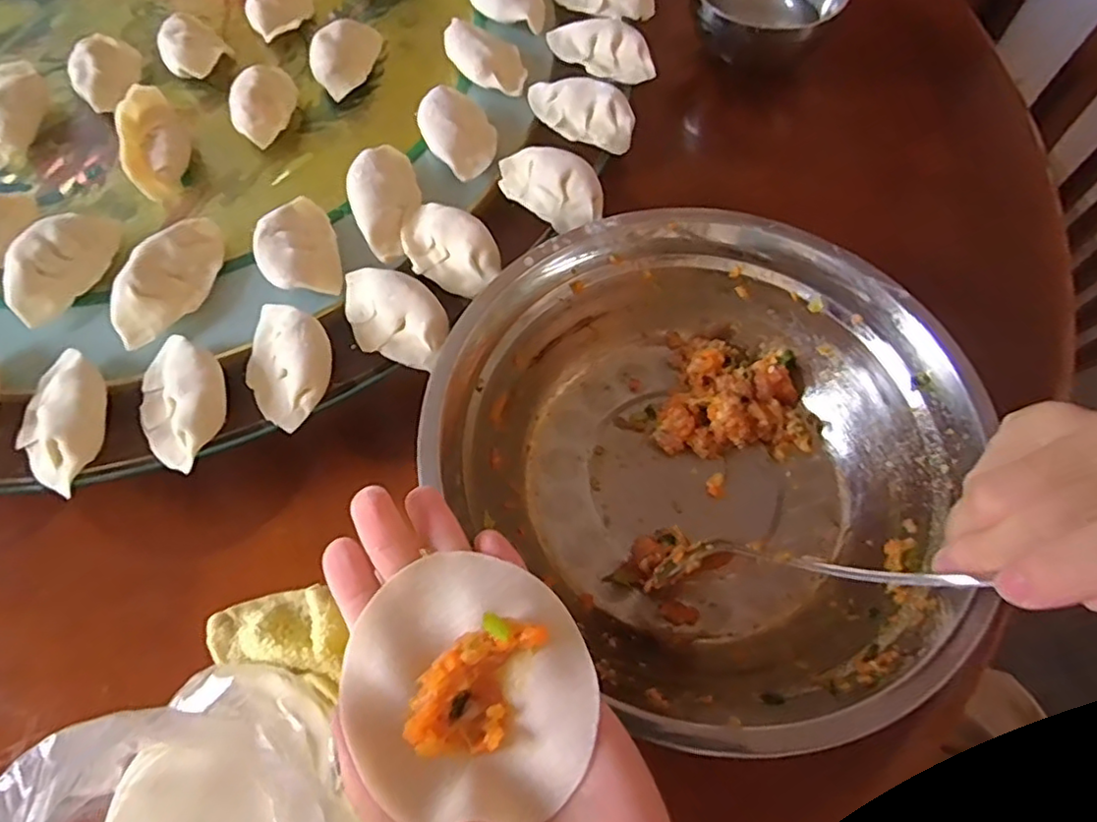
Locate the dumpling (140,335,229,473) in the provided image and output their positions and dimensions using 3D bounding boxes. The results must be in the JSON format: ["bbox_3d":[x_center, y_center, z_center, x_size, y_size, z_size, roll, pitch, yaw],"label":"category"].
[{"bbox_3d":[-0.174,-0.008,0.291,0.039,0.017,0.067,-23,65,-10],"label":"dumpling"}]

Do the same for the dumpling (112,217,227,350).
[{"bbox_3d":[-0.198,-0.072,0.325,0.031,0.020,0.080,15,65,9],"label":"dumpling"}]

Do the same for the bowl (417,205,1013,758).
[{"bbox_3d":[0.076,0.013,0.305,0.230,0.071,0.214,0,64,1],"label":"bowl"}]

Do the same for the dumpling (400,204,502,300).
[{"bbox_3d":[-0.055,-0.089,0.329,0.063,0.021,0.036,36,70,17],"label":"dumpling"}]

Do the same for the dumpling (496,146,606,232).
[{"bbox_3d":[0.001,-0.130,0.350,0.065,0.022,0.033,37,70,17],"label":"dumpling"}]

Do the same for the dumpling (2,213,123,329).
[{"bbox_3d":[-0.259,-0.078,0.329,0.029,0.029,0.066,26,67,13],"label":"dumpling"}]

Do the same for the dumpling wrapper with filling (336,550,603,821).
[{"bbox_3d":[-0.023,0.084,0.190,0.069,0.015,0.076,-34,68,-14],"label":"dumpling wrapper with filling"}]

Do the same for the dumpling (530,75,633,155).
[{"bbox_3d":[0.019,-0.184,0.379,0.069,0.020,0.034,19,66,10],"label":"dumpling"}]

